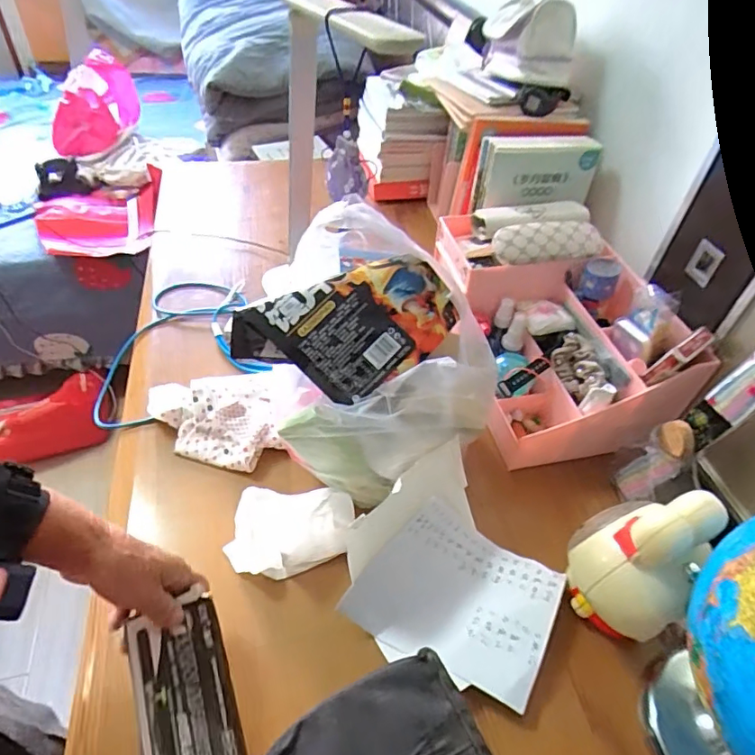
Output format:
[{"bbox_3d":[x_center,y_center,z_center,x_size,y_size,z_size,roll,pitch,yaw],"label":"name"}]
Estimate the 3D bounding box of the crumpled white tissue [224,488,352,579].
[{"bbox_3d":[-0.101,0.163,0.577,0.135,0.055,0.090,-17,49,-19],"label":"crumpled white tissue"}]

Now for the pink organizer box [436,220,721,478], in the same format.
[{"bbox_3d":[0.236,-0.084,0.735,0.221,0.181,0.353,-7,46,-10],"label":"pink organizer box"}]

